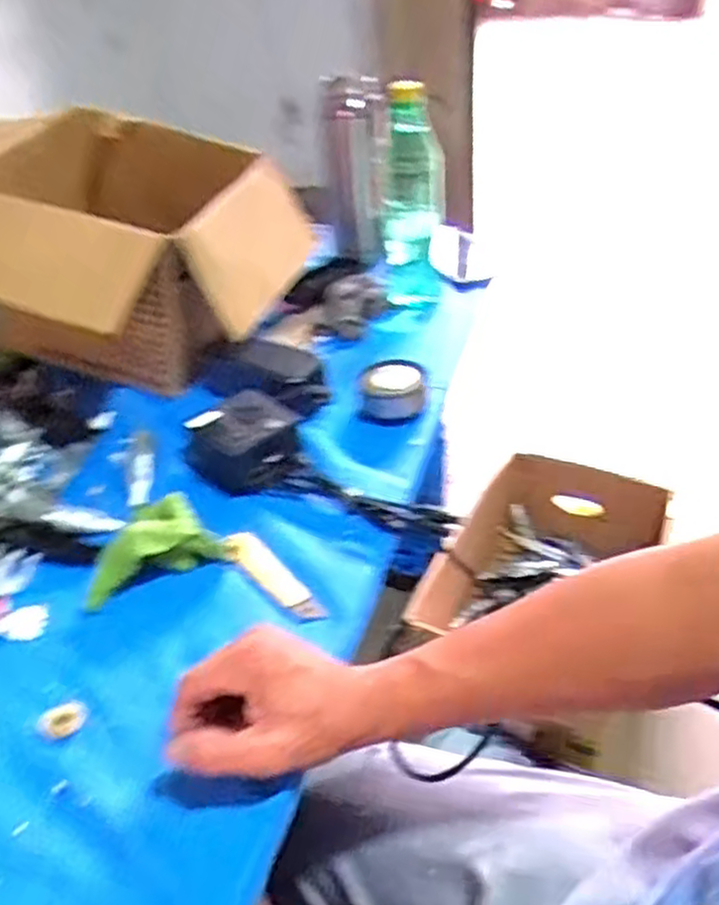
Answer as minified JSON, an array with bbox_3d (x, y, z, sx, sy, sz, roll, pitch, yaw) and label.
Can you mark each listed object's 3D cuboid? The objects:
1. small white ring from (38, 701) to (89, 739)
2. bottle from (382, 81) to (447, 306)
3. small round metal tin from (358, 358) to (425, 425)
[{"bbox_3d":[-0.190,0.171,0.488,0.029,0.004,0.023,-16,38,-12],"label":"small white ring"},{"bbox_3d":[0.059,-0.280,0.855,0.070,0.233,0.062,0,38,8],"label":"bottle"},{"bbox_3d":[0.031,-0.059,0.727,0.066,0.034,0.061,0,38,9],"label":"small round metal tin"}]

